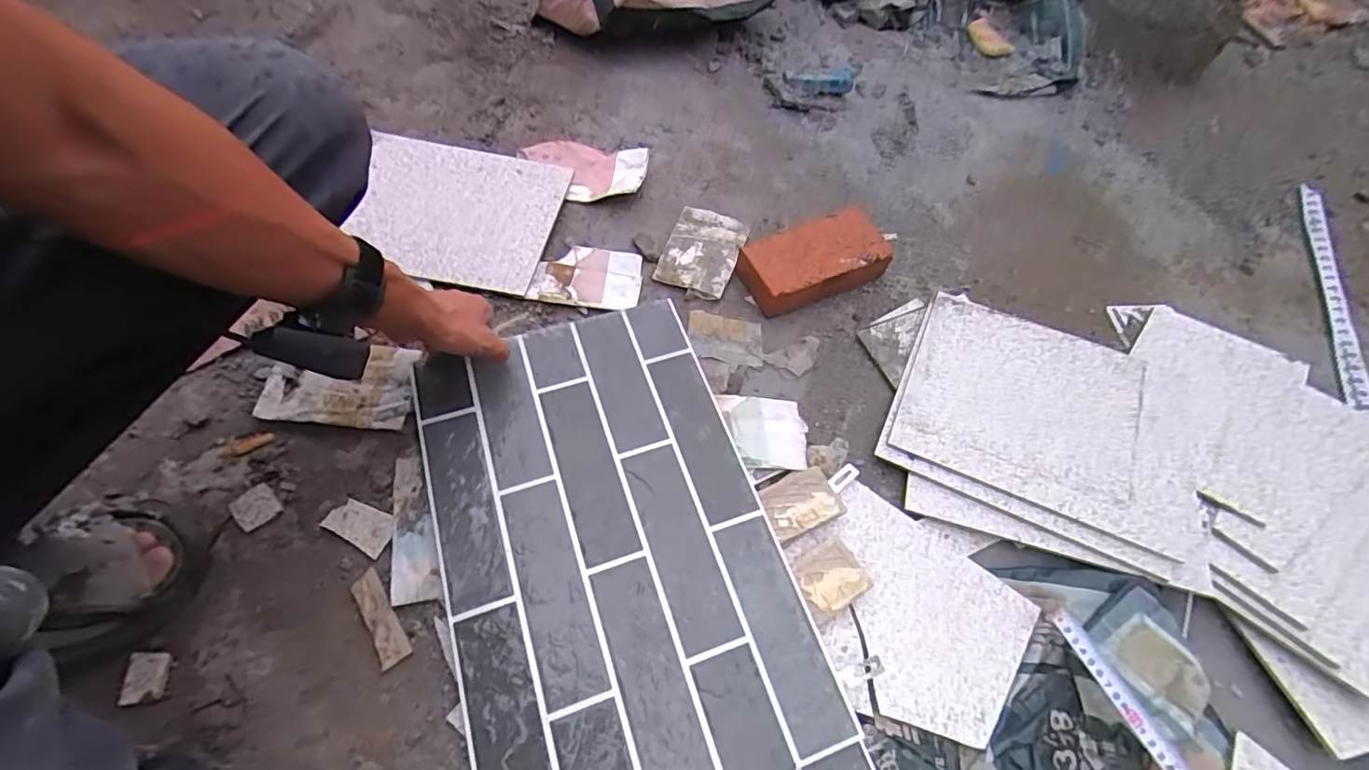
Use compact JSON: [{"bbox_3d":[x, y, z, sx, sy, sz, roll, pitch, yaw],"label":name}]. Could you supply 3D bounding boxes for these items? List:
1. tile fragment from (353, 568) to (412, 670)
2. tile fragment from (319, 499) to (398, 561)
[{"bbox_3d":[-0.283,0.216,0.537,0.026,0.009,0.088,-27,63,-21],"label":"tile fragment"},{"bbox_3d":[-0.321,0.138,0.575,0.070,0.007,0.040,25,58,11],"label":"tile fragment"}]

